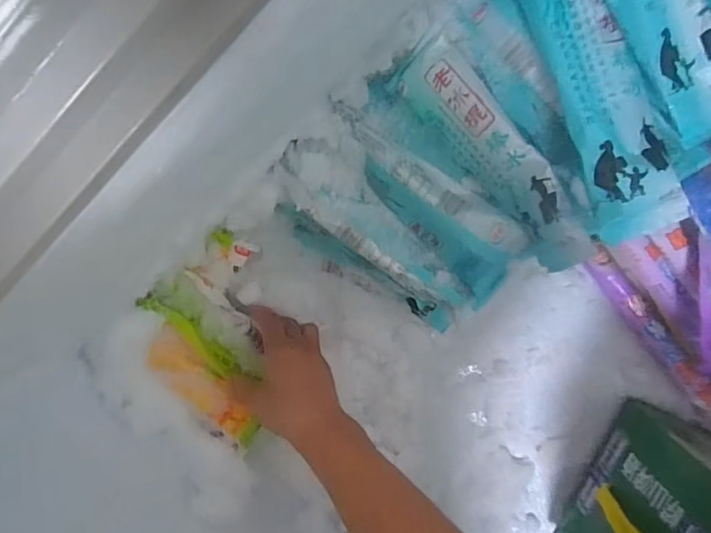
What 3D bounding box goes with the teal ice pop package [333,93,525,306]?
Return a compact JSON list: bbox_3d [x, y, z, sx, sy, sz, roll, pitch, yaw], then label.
[{"bbox_3d":[0.059,-0.059,0.448,0.065,0.026,0.194,-41,93,8],"label":"teal ice pop package"}]

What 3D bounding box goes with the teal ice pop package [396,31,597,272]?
[{"bbox_3d":[0.103,-0.081,0.404,0.027,0.059,0.183,-34,88,-28],"label":"teal ice pop package"}]

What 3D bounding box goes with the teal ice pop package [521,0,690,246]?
[{"bbox_3d":[0.141,-0.113,0.332,0.062,0.020,0.201,-25,95,7],"label":"teal ice pop package"}]

